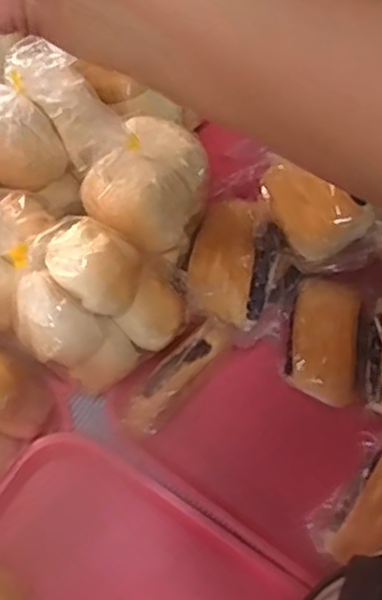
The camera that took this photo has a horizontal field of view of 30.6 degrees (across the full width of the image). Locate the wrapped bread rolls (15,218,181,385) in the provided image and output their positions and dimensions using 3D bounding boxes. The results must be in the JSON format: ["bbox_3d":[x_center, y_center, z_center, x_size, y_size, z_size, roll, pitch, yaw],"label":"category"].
[{"bbox_3d":[-0.070,0.001,0.552,0.133,0.104,0.100,-29,70,-9],"label":"wrapped bread rolls"}]

